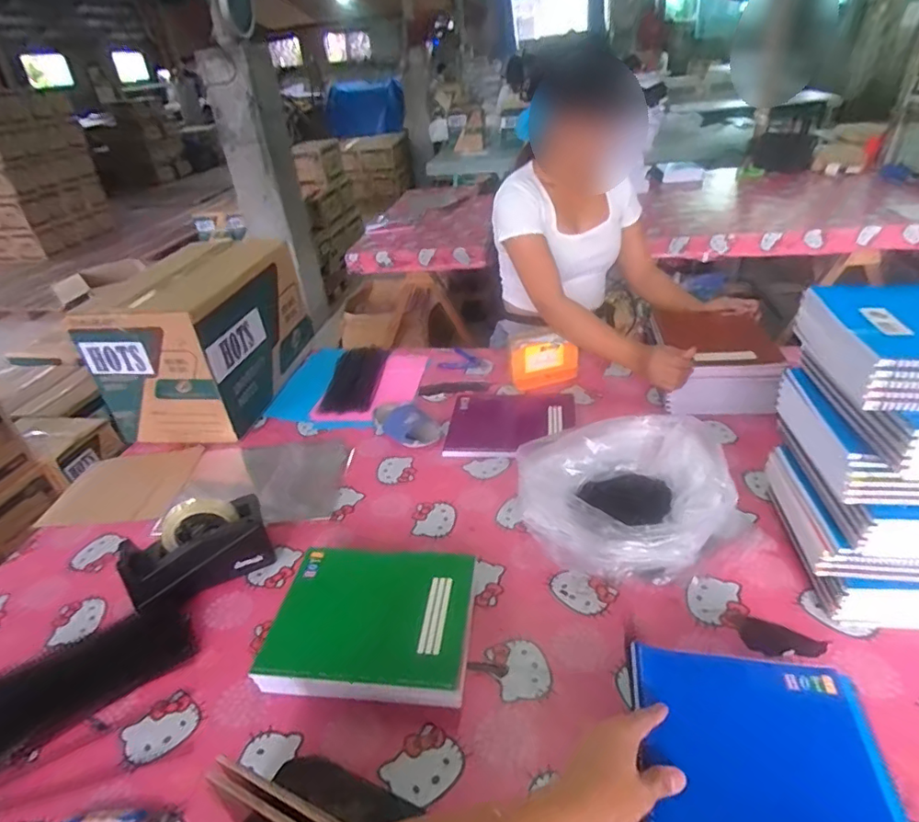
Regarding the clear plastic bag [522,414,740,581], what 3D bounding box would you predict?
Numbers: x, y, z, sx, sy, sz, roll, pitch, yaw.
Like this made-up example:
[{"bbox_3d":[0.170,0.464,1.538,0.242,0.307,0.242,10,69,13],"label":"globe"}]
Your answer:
[{"bbox_3d":[0.232,0.127,0.800,0.274,0.134,0.233,-5,32,2],"label":"clear plastic bag"}]

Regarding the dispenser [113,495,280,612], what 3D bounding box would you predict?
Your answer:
[{"bbox_3d":[-0.387,0.202,0.806,0.197,0.116,0.089,-20,34,-21],"label":"dispenser"}]

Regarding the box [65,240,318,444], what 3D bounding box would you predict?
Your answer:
[{"bbox_3d":[-0.561,-0.160,1.232,0.265,0.311,0.429,0,33,11],"label":"box"}]

